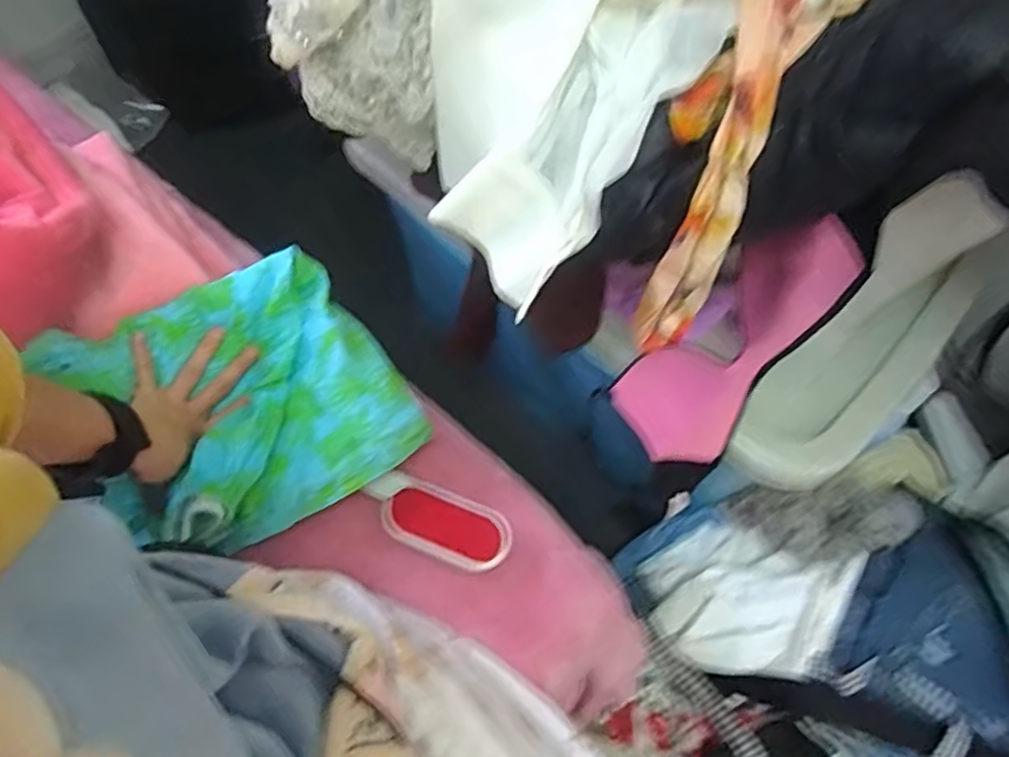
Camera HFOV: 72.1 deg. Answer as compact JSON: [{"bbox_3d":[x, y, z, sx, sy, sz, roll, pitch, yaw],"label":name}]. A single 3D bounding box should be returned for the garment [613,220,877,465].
[{"bbox_3d":[0.211,-0.023,0.641,0.058,0.304,0.116,-20,65,-39],"label":"garment"}]

